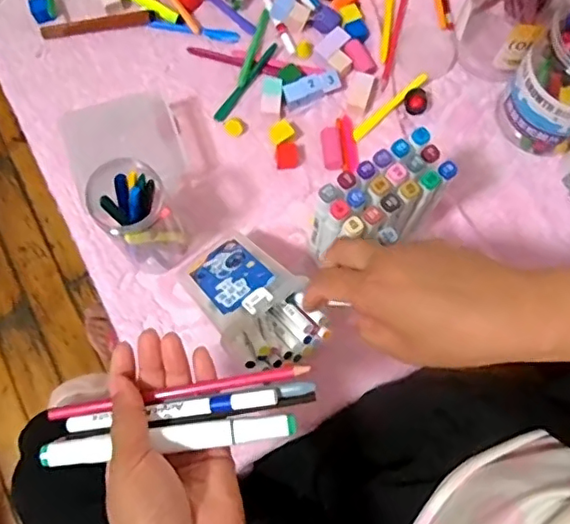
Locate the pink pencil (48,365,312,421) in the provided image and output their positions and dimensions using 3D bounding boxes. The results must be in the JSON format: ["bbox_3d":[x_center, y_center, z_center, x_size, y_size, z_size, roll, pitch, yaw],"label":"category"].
[{"bbox_3d":[-0.075,0.086,0.379,0.165,0.013,0.009,-12,74,7],"label":"pink pencil"}]

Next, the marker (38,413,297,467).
[{"bbox_3d":[-0.072,0.110,0.363,0.157,0.012,0.016,-8,74,2],"label":"marker"}]

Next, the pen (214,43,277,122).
[{"bbox_3d":[-0.042,-0.199,0.639,0.011,0.009,0.107,33,76,8],"label":"pen"}]

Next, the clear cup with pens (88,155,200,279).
[{"bbox_3d":[-0.126,-0.039,0.533,0.063,0.128,0.062,0,74,-1],"label":"clear cup with pens"}]

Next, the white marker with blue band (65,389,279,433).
[{"bbox_3d":[-0.073,0.094,0.368,0.138,0.009,0.011,-10,74,8],"label":"white marker with blue band"}]

